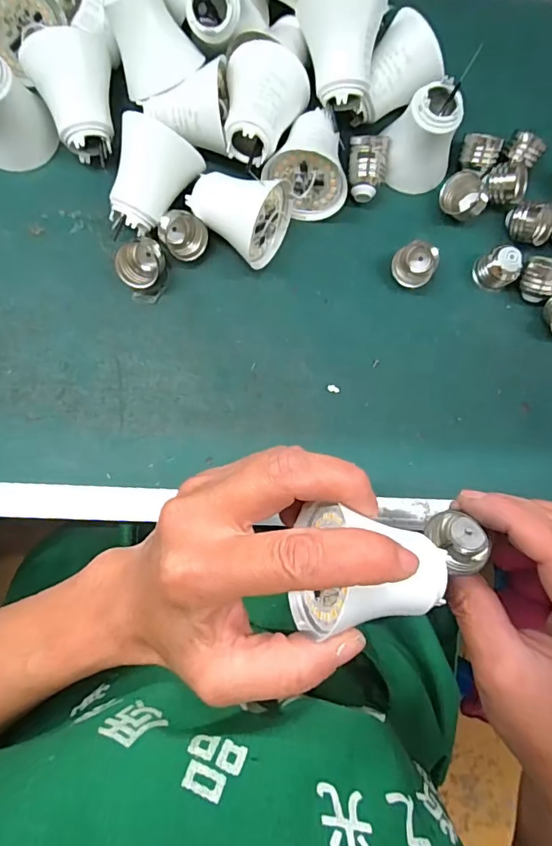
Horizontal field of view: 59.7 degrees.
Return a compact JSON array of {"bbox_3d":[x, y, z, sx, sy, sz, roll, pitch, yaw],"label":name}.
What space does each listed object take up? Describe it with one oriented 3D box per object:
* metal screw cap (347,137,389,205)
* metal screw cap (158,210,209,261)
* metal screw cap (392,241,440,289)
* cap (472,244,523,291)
[{"bbox_3d":[0.060,-0.164,0.317,0.026,0.025,0.037,0,85,-5],"label":"metal screw cap"},{"bbox_3d":[-0.058,-0.118,0.305,0.026,0.019,0.031,-33,88,-7],"label":"metal screw cap"},{"bbox_3d":[0.092,-0.104,0.317,0.032,0.019,0.028,-39,89,-8],"label":"metal screw cap"},{"bbox_3d":[0.148,-0.102,0.317,0.019,0.026,0.025,-33,88,-7],"label":"cap"}]

